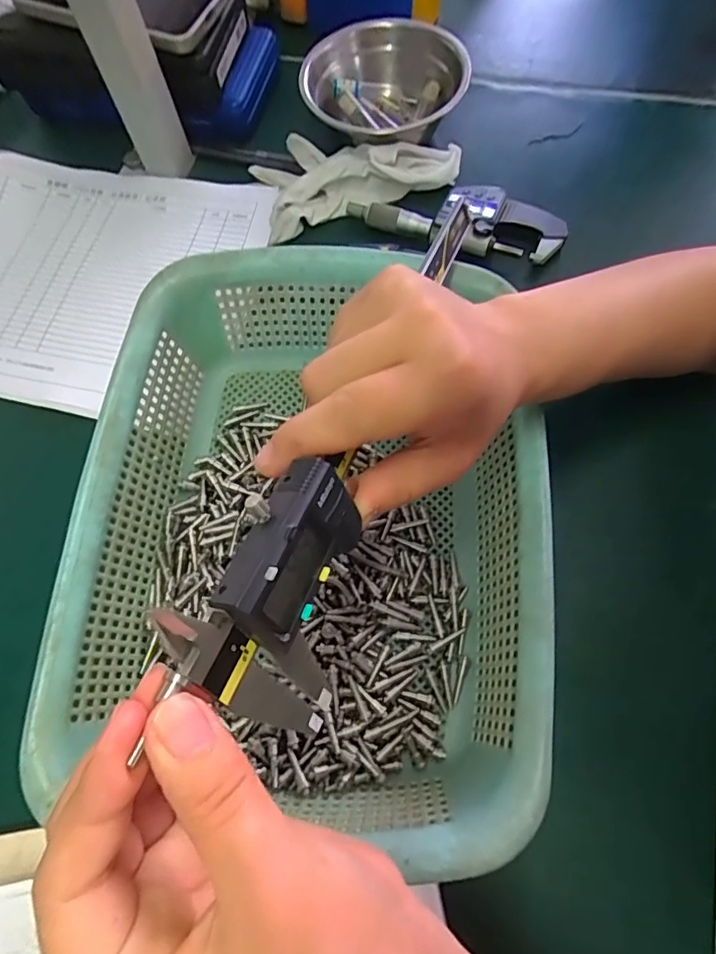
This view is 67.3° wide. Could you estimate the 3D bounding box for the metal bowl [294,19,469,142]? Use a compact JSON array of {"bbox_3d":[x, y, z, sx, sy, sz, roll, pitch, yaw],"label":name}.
[{"bbox_3d":[0.028,-0.317,0.444,0.108,0.055,0.139,41,76,17],"label":"metal bowl"}]

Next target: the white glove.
[{"bbox_3d":[-0.002,-0.251,0.439,0.161,0.033,0.081,-15,67,-4],"label":"white glove"}]

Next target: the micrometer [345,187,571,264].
[{"bbox_3d":[0.075,-0.197,0.416,0.162,0.030,0.052,10,67,6],"label":"micrometer"}]

